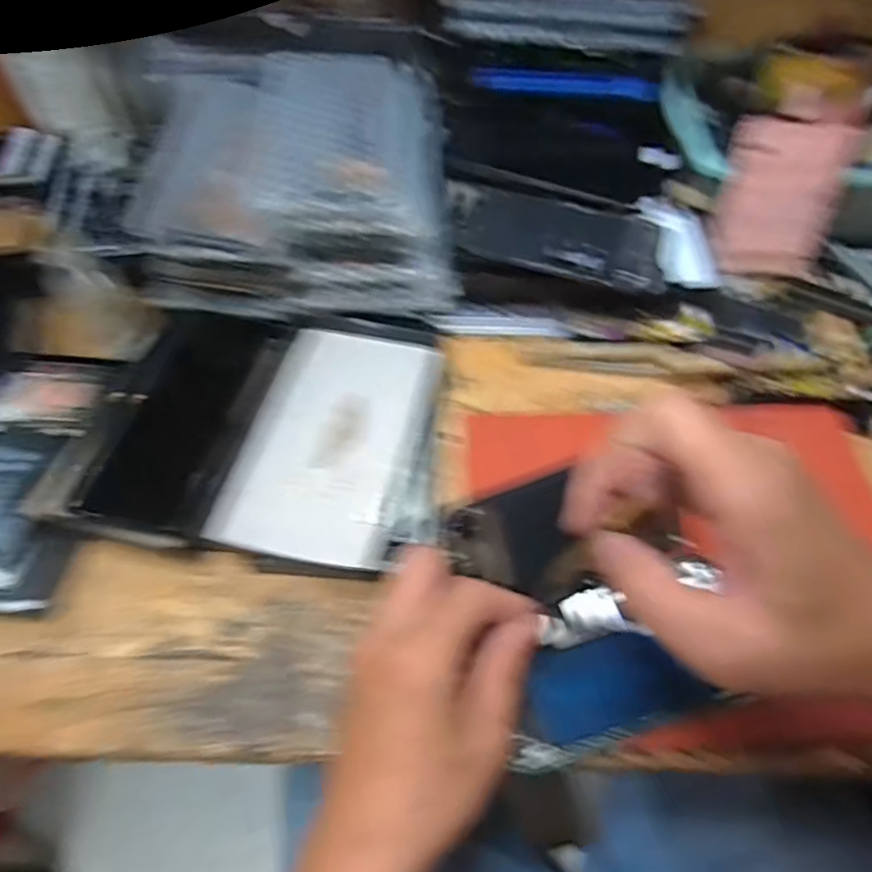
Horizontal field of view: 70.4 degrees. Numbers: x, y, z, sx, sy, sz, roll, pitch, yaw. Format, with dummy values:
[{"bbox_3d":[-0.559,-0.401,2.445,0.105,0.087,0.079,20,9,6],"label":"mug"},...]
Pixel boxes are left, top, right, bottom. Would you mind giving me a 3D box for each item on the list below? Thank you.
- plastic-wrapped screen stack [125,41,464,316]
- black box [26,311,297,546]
[{"bbox_3d":[-0.100,-0.195,0.451,0.207,0.089,0.207,-4,56,-2],"label":"plastic-wrapped screen stack"},{"bbox_3d":[-0.165,-0.017,0.387,0.101,0.019,0.174,10,61,5],"label":"black box"}]

